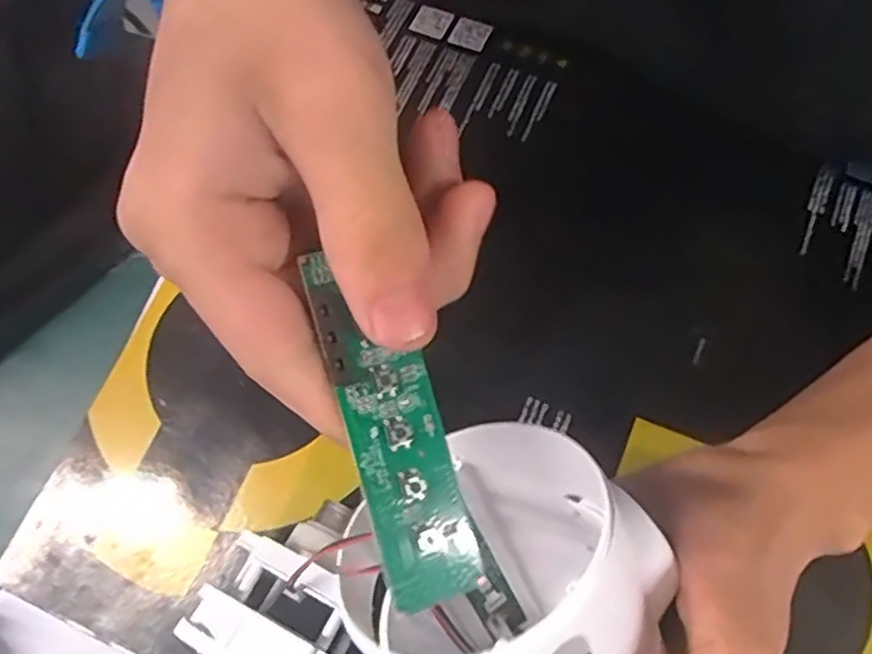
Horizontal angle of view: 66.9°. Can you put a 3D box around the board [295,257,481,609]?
[{"bbox_3d":[-0.009,0.022,0.145,0.021,0.004,0.077,-15,89,-18],"label":"board"}]

